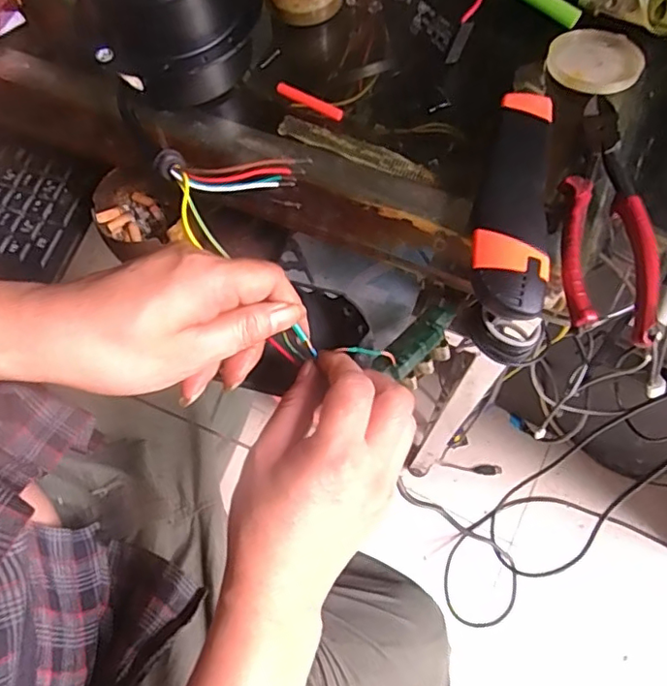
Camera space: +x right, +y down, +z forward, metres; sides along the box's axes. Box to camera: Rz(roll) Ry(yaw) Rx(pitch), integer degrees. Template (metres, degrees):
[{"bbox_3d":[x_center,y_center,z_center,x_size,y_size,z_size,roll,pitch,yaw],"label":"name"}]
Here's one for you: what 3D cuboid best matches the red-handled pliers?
[{"bbox_3d":[0.149,-0.074,0.310,0.044,0.018,0.158,10,69,6],"label":"red-handled pliers"}]

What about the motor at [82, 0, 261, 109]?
[{"bbox_3d":[-0.096,-0.197,0.326,0.098,0.093,0.083,-2,68,1],"label":"motor"}]

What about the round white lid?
[{"bbox_3d":[0.161,-0.173,0.350,0.060,0.010,0.060,-1,68,2],"label":"round white lid"}]

